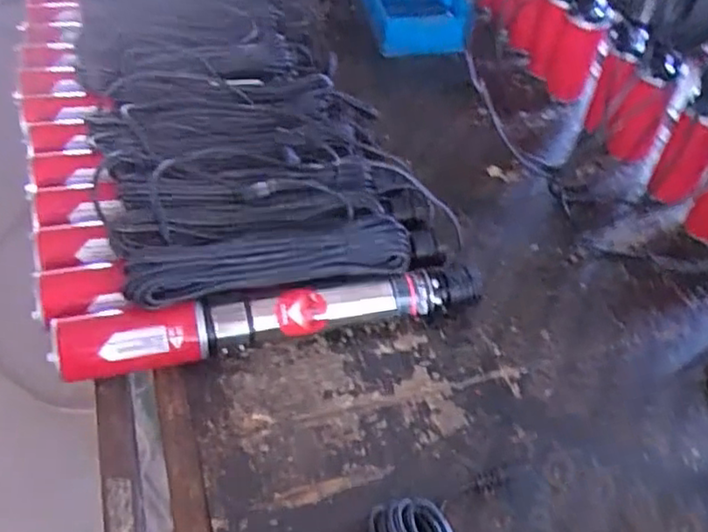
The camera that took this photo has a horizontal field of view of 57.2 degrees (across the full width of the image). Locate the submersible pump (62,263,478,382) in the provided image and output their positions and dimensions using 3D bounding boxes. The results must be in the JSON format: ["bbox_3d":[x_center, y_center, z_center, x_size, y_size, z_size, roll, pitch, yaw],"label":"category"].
[{"bbox_3d":[-0.087,0.068,0.800,0.517,0.077,0.064,-7,48,-14],"label":"submersible pump"}]

